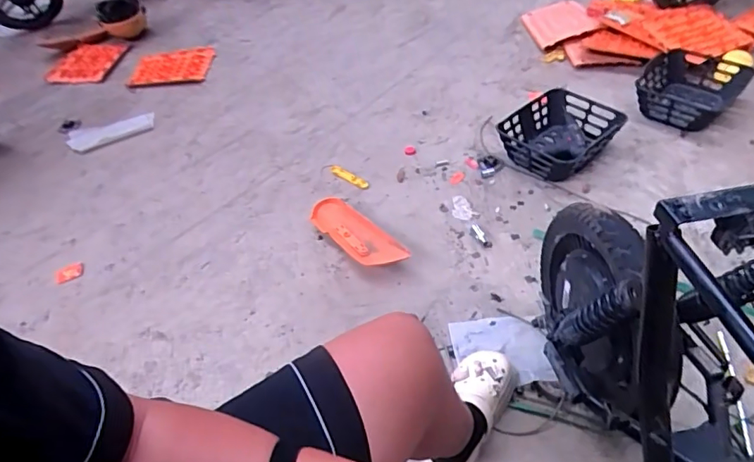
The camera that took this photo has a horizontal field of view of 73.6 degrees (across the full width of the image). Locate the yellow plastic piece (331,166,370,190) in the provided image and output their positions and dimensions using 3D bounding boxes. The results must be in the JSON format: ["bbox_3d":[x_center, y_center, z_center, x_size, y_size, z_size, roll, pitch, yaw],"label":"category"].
[{"bbox_3d":[-0.086,-0.170,1.577,0.159,0.018,0.036,30,56,28],"label":"yellow plastic piece"}]

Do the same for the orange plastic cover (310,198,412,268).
[{"bbox_3d":[-0.056,0.002,1.368,0.115,0.060,0.337,-37,53,-25],"label":"orange plastic cover"}]

